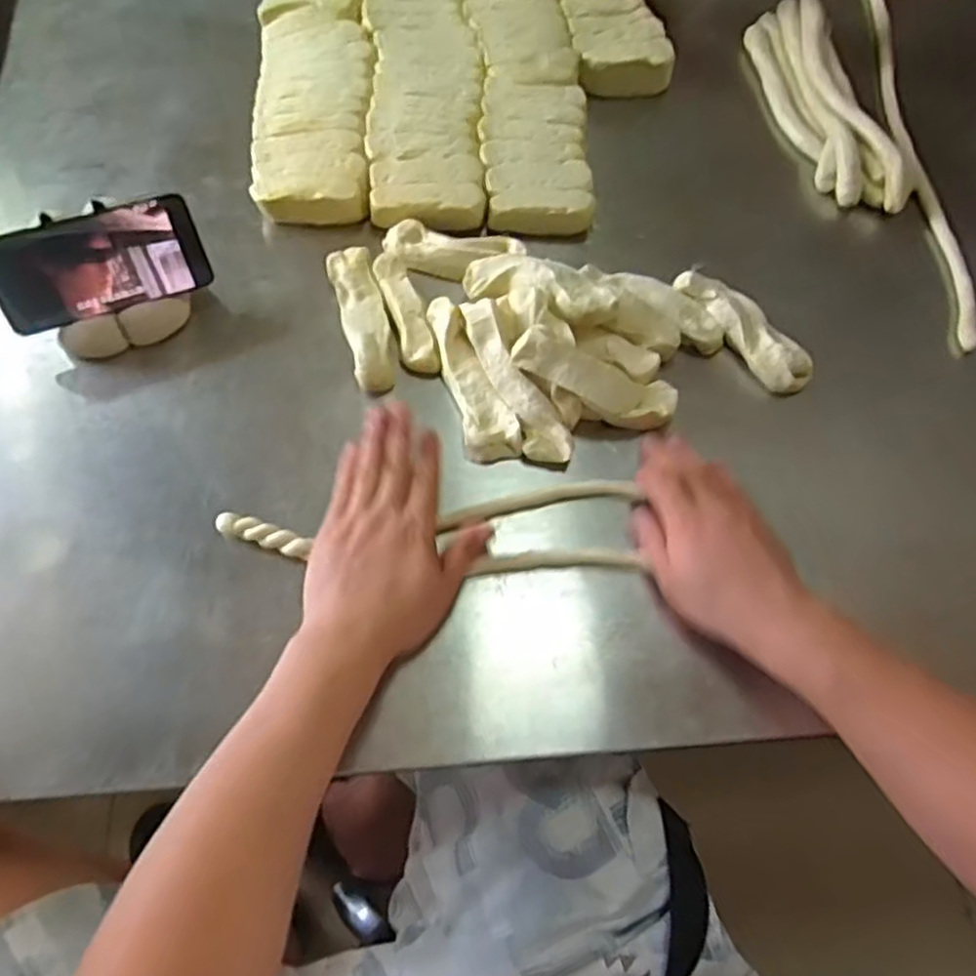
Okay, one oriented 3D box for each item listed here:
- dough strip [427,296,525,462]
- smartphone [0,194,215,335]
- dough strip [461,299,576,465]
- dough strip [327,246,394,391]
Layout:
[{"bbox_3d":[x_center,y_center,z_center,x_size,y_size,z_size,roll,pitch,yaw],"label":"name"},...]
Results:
[{"bbox_3d":[-0.012,-0.093,0.581,0.043,0.026,0.140,-14,65,-9],"label":"dough strip"},{"bbox_3d":[-0.317,-0.182,0.582,0.160,0.075,0.007,-21,33,-14],"label":"smartphone"},{"bbox_3d":[0.021,-0.086,0.575,0.034,0.024,0.149,-27,81,-15],"label":"dough strip"},{"bbox_3d":[-0.107,-0.147,0.615,0.038,0.027,0.132,-14,65,-10],"label":"dough strip"}]

